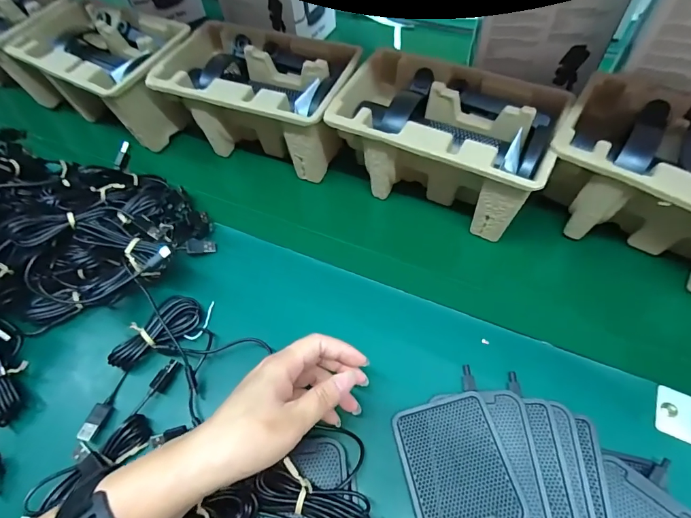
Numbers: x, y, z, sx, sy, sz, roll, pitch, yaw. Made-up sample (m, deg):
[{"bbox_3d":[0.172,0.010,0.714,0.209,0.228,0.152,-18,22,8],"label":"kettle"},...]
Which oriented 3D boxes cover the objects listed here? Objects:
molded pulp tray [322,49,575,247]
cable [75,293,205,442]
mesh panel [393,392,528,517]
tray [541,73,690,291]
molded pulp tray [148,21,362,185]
[{"bbox_3d":[0.109,-0.131,0.435,0.221,0.101,0.147,23,61,18],"label":"molded pulp tray"},{"bbox_3d":[-0.196,0.092,0.361,0.047,0.024,0.141,31,64,22],"label":"cable"},{"bbox_3d":[0.088,0.170,0.298,0.079,0.004,0.113,-19,55,6],"label":"mesh panel"},{"bbox_3d":[0.320,-0.069,0.382,0.217,0.108,0.136,31,64,22],"label":"tray"},{"bbox_3d":[-0.103,-0.201,0.488,0.217,0.106,0.144,14,59,13],"label":"molded pulp tray"}]

